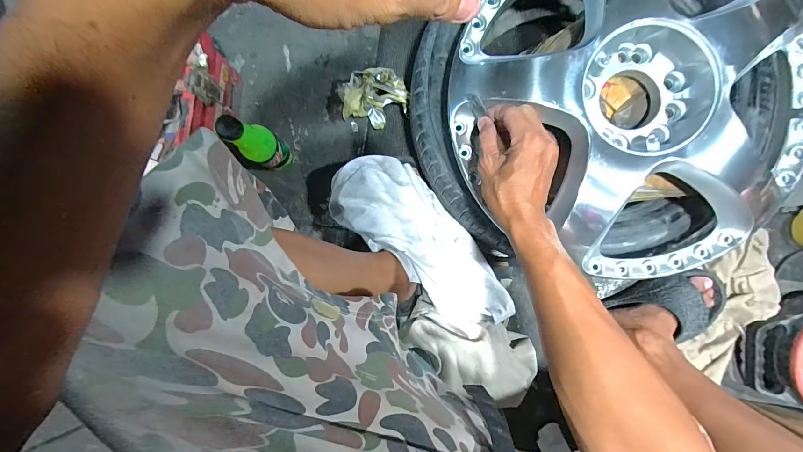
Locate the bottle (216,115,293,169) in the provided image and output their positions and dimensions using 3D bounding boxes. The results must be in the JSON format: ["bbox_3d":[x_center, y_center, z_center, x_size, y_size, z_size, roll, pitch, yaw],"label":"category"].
[{"bbox_3d":[-0.224,-0.129,0.536,0.049,0.199,0.052,0,90,-1],"label":"bottle"}]

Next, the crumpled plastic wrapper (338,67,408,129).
[{"bbox_3d":[-0.049,-0.222,0.603,0.112,0.062,0.091,-4,90,-1],"label":"crumpled plastic wrapper"}]

